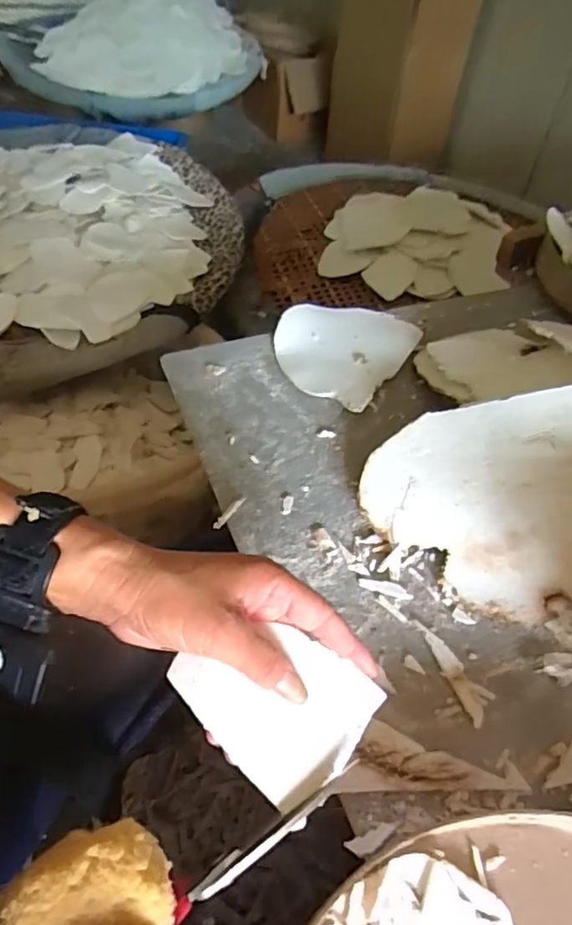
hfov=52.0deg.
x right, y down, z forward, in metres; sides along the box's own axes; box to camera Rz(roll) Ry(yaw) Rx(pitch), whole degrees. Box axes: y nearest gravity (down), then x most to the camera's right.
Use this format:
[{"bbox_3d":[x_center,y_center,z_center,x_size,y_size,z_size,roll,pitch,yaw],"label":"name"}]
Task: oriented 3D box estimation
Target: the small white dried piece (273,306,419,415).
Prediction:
[{"bbox_3d":[0.051,-0.117,0.585,0.128,0.017,0.144,27,55,18],"label":"small white dried piece"}]

